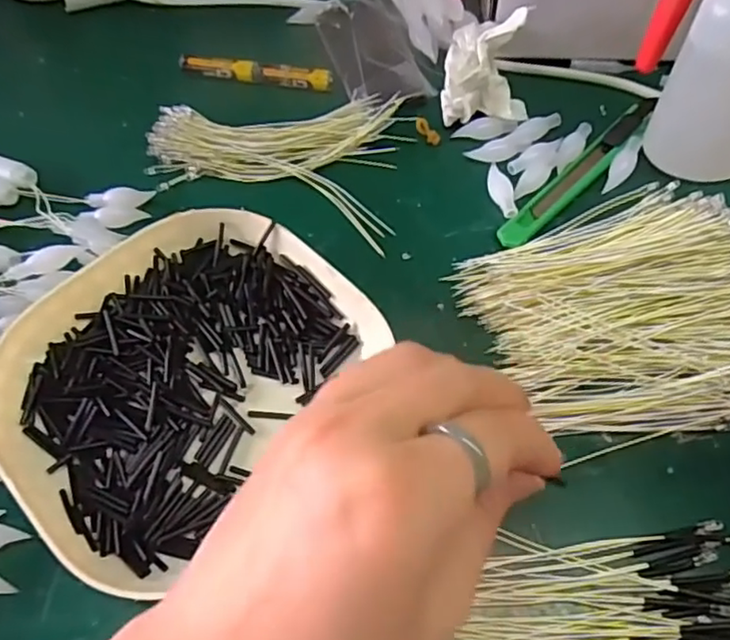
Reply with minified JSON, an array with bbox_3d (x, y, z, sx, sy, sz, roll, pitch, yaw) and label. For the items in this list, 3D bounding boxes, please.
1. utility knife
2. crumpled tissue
[{"bbox_3d":[0.104,-0.072,0.303,0.013,0.006,0.116,40,69,21],"label":"utility knife"},{"bbox_3d":[0.061,-0.130,0.317,0.041,0.038,0.050,4,61,3],"label":"crumpled tissue"}]

